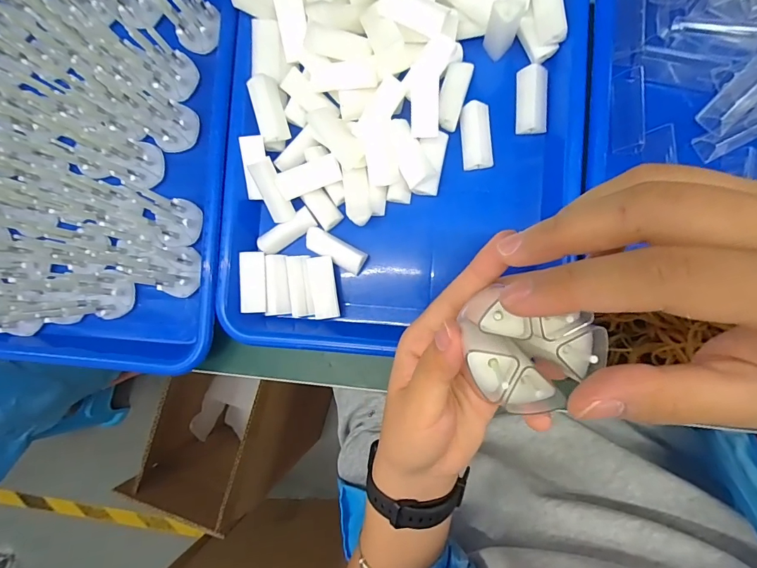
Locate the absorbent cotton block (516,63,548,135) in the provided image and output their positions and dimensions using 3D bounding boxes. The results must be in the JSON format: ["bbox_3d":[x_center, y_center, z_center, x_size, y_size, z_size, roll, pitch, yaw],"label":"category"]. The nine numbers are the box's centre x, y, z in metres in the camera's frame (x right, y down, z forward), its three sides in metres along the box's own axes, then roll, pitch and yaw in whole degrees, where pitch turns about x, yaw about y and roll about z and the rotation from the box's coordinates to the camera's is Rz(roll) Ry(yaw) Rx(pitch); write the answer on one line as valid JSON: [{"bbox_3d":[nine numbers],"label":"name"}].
[{"bbox_3d":[0.111,-0.132,0.299,0.021,0.011,0.046,1,86,8],"label":"absorbent cotton block"}]

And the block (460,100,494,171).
[{"bbox_3d":[0.071,-0.107,0.301,0.022,0.013,0.045,-4,86,8],"label":"block"}]

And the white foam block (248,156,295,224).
[{"bbox_3d":[-0.078,-0.067,0.304,0.017,0.015,0.047,-20,111,6],"label":"white foam block"}]

